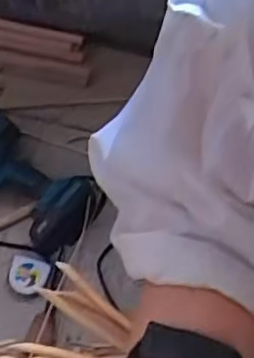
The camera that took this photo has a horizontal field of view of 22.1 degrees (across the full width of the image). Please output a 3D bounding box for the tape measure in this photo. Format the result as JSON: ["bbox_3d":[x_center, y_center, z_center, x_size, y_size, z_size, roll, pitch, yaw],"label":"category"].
[{"bbox_3d":[-0.134,0.134,0.895,0.054,0.030,0.050,13,69,8],"label":"tape measure"}]

